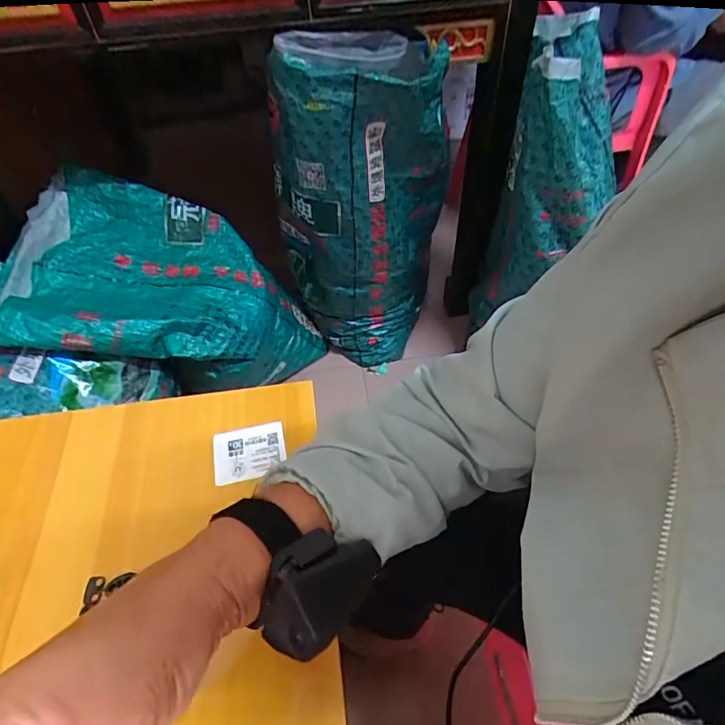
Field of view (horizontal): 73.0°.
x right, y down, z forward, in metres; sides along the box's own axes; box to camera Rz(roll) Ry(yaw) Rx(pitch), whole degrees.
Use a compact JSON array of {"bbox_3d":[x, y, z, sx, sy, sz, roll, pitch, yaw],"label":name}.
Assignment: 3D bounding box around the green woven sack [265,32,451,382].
[{"bbox_3d":[0.011,-0.244,0.917,0.299,0.629,0.191,-9,51,-6],"label":"green woven sack"}]

